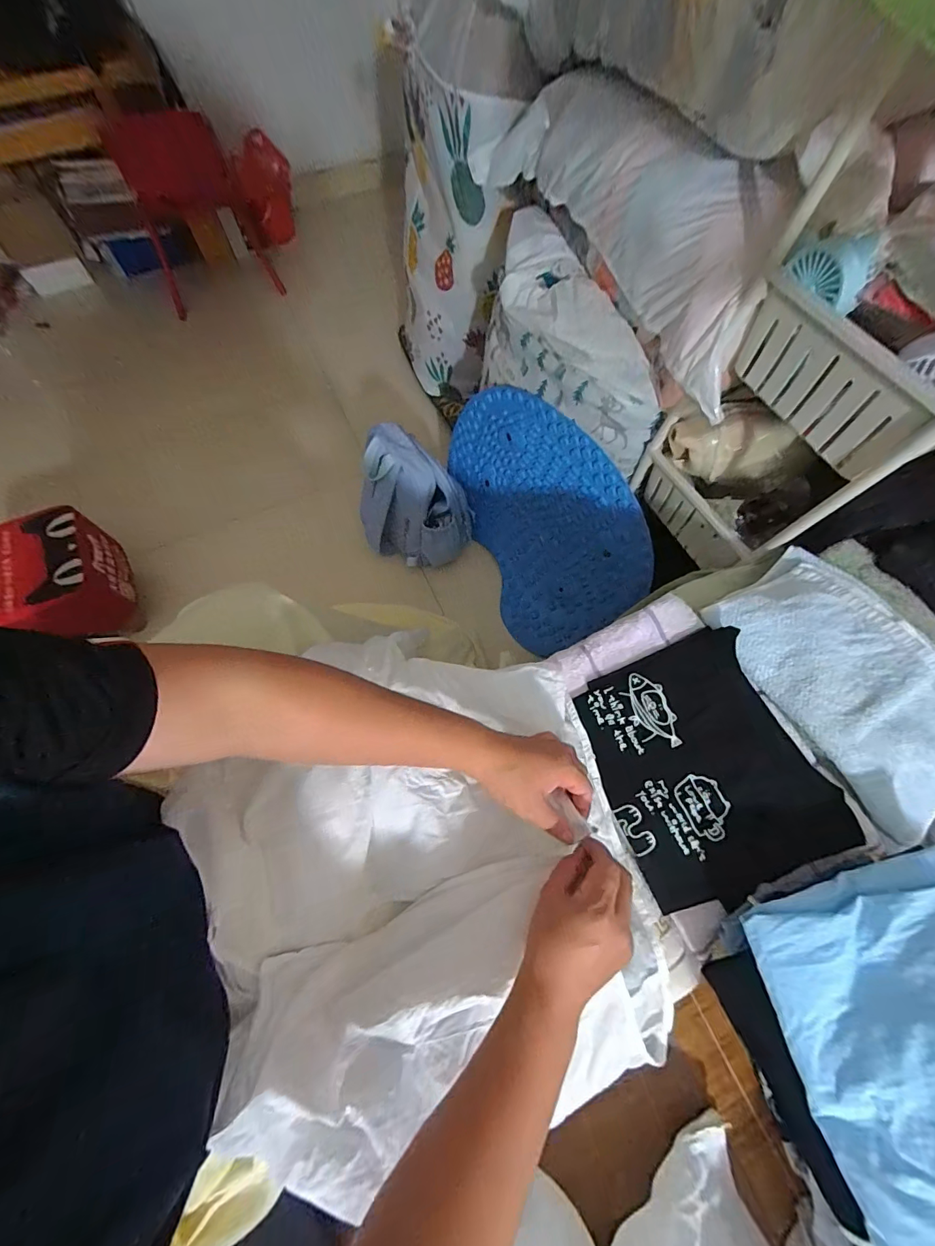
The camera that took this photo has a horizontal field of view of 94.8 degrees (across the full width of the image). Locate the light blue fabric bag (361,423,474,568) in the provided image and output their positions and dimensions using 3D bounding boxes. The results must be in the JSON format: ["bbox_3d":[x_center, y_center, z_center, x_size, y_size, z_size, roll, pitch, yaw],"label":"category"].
[{"bbox_3d":[-0.126,-0.276,0.999,0.243,0.273,0.166,16,67,8],"label":"light blue fabric bag"}]

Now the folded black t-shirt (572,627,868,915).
[{"bbox_3d":[0.258,0.151,0.476,0.213,0.040,0.257,-14,66,-5],"label":"folded black t-shirt"}]

